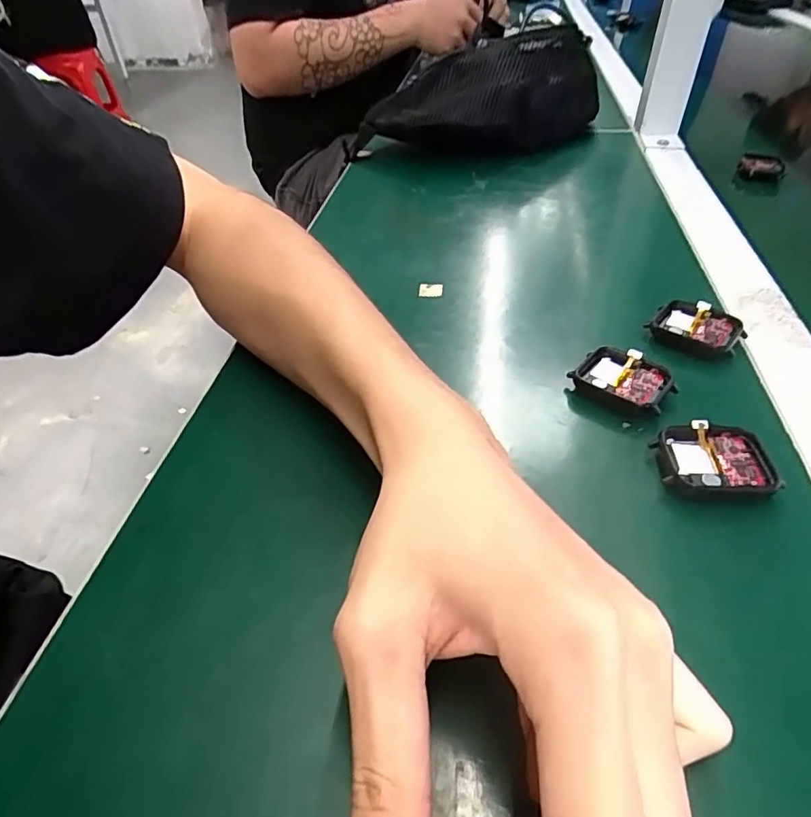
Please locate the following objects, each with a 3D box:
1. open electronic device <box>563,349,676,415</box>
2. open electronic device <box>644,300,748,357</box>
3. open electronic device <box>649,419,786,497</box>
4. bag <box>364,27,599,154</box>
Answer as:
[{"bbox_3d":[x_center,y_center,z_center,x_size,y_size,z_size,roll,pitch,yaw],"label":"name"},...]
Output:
[{"bbox_3d":[0.114,-0.015,0.280,0.046,0.013,0.038,29,51,28],"label":"open electronic device"},{"bbox_3d":[0.169,-0.046,0.312,0.046,0.014,0.033,26,50,26],"label":"open electronic device"},{"bbox_3d":[0.137,0.024,0.239,0.045,0.013,0.036,5,44,7],"label":"open electronic device"},{"bbox_3d":[0.097,-0.326,0.564,0.226,0.086,0.139,-35,52,-30],"label":"bag"}]

